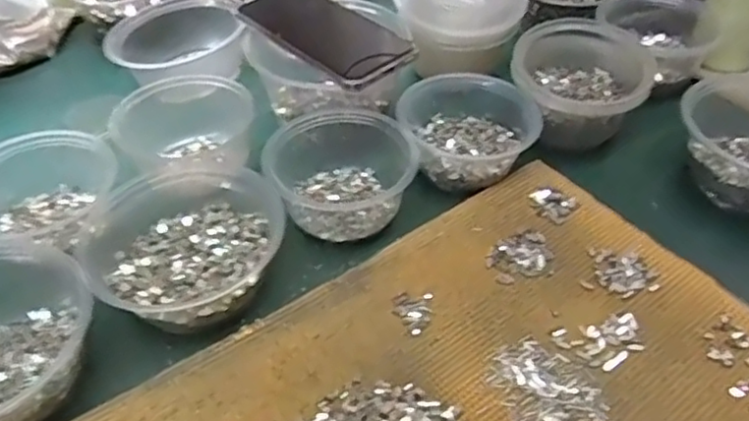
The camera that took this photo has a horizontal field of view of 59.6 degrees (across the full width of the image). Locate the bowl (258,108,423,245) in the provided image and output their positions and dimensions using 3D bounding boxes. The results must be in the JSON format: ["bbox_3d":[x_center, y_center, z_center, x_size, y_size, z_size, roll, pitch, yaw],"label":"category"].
[{"bbox_3d":[-0.029,-0.037,0.526,0.114,0.050,0.120,1,46,-1],"label":"bowl"}]

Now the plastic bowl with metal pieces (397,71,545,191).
[{"bbox_3d":[0.075,-0.072,0.559,0.105,0.047,0.112,0,45,0],"label":"plastic bowl with metal pieces"}]

